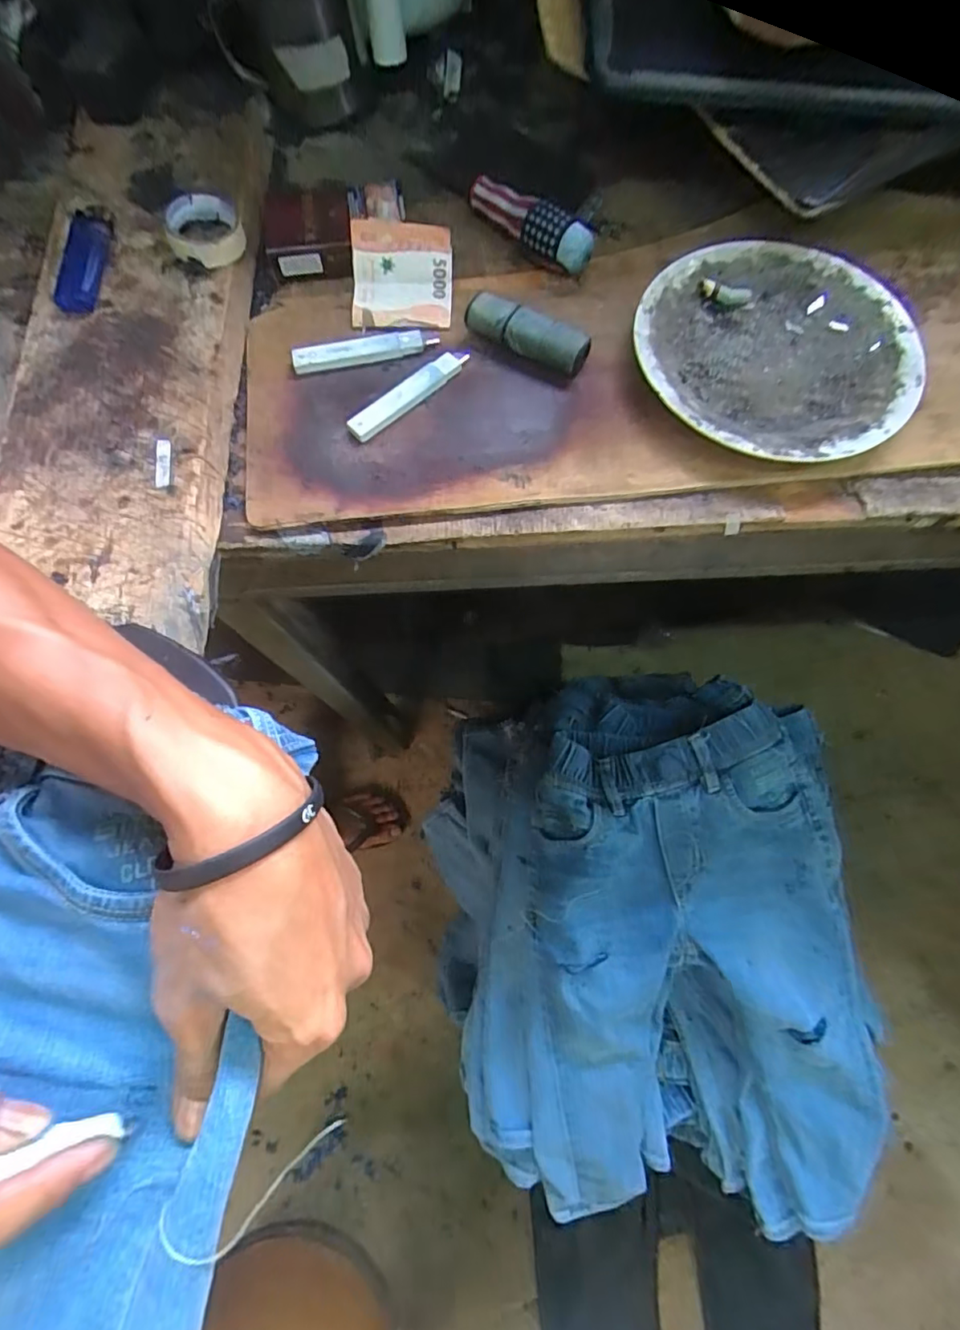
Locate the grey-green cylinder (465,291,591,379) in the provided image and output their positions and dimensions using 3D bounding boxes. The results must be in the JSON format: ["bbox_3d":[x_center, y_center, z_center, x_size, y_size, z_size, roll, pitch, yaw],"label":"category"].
[{"bbox_3d":[0.030,-0.212,0.356,0.080,0.020,0.021,24,75,8],"label":"grey-green cylinder"}]

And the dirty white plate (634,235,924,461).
[{"bbox_3d":[0.189,-0.201,0.357,0.168,0.023,0.175,0,73,1],"label":"dirty white plate"}]

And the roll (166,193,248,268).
[{"bbox_3d":[-0.182,-0.287,0.367,0.049,0.016,0.047,0,73,1],"label":"roll"}]

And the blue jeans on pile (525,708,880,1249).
[{"bbox_3d":[0.217,0.330,0.599,0.378,0.238,0.542,-7,73,-1],"label":"blue jeans on pile"}]

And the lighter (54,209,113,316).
[{"bbox_3d":[-0.261,-0.267,0.367,0.028,0.015,0.079,-3,73,0],"label":"lighter"}]

